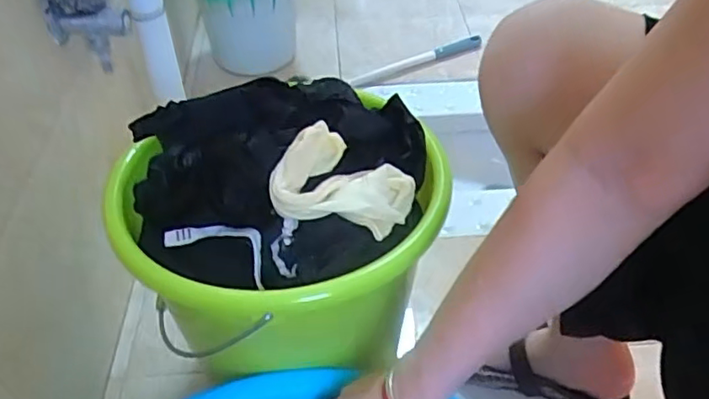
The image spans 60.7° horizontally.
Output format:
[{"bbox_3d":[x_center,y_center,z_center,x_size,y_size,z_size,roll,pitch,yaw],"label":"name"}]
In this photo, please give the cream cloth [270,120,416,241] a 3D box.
[{"bbox_3d":[-0.010,-0.008,0.520,0.116,0.028,0.079,27,76,-7],"label":"cream cloth"}]

